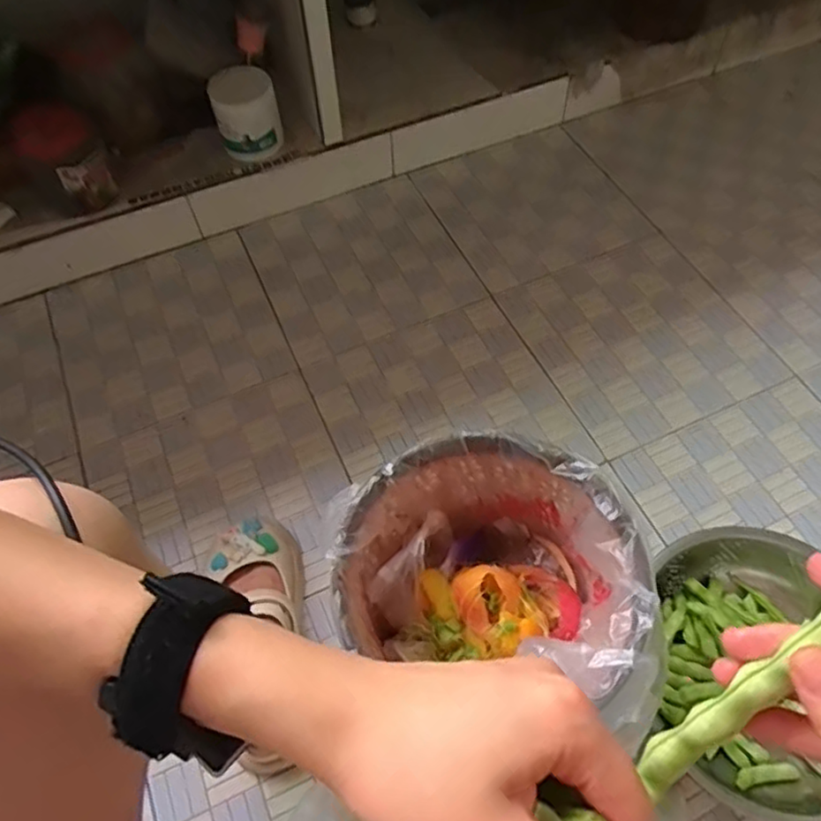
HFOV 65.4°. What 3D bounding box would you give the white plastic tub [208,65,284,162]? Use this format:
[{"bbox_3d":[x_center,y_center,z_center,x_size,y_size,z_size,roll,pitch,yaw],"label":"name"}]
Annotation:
[{"bbox_3d":[-0.228,-0.414,0.890,0.084,0.097,0.073,-13,60,-6],"label":"white plastic tub"}]

